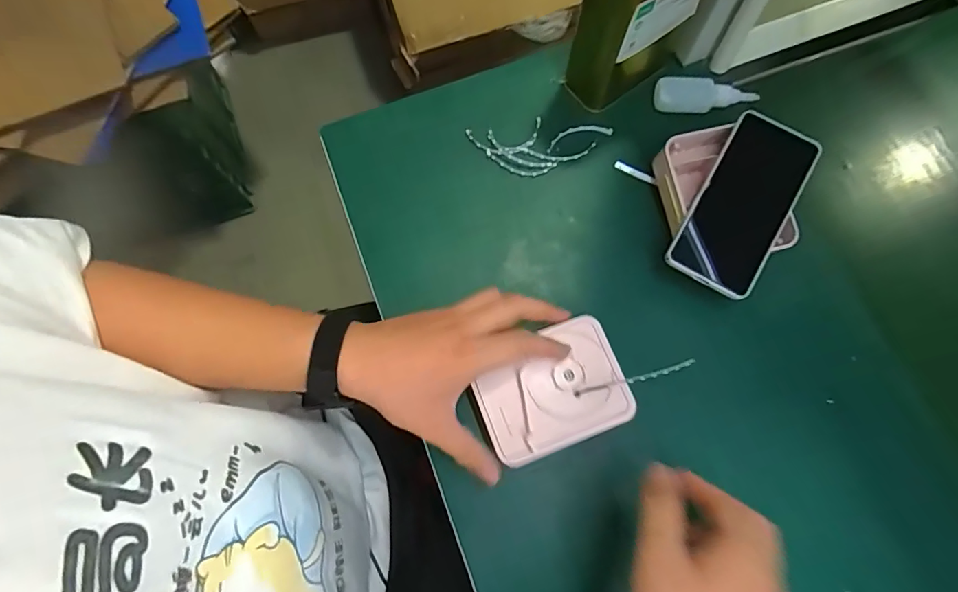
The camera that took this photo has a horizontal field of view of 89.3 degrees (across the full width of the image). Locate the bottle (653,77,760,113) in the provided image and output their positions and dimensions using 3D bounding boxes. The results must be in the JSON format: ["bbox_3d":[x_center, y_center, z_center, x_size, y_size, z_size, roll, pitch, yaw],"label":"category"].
[{"bbox_3d":[0.244,-0.216,0.521,0.107,0.021,0.031,0,74,1],"label":"bottle"}]

